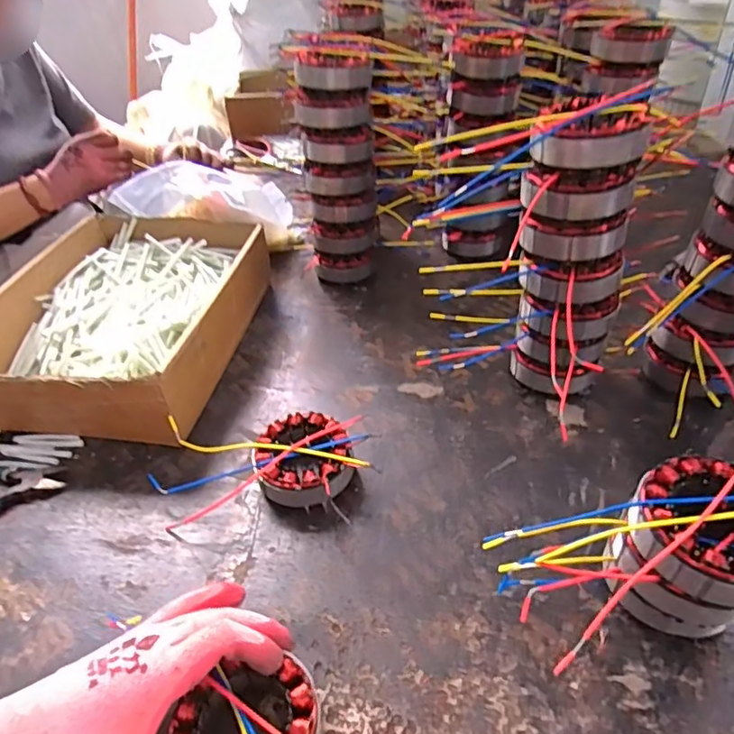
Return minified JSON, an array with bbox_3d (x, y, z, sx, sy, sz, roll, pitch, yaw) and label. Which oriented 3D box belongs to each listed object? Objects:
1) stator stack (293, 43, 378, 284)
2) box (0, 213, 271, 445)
[{"bbox_3d":[-0.035,-0.246,0.698,0.090,0.257,0.104,-3,41,1],"label":"stator stack"},{"bbox_3d":[-0.272,-0.062,0.642,0.238,0.086,0.321,4,41,9],"label":"box"}]

